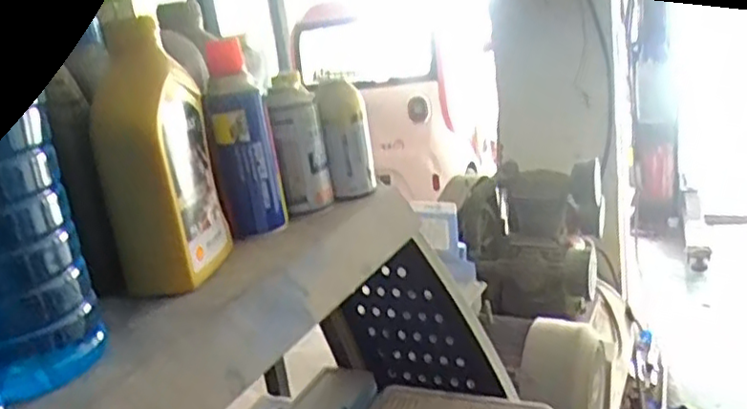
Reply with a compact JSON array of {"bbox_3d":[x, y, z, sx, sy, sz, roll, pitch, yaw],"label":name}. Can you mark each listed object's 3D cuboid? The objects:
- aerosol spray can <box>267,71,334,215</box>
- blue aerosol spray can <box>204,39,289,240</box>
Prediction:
[{"bbox_3d":[-0.075,-0.062,0.705,0.053,0.130,0.061,-9,15,-7],"label":"aerosol spray can"},{"bbox_3d":[-0.126,-0.063,0.645,0.040,0.182,0.049,-3,15,15],"label":"blue aerosol spray can"}]

